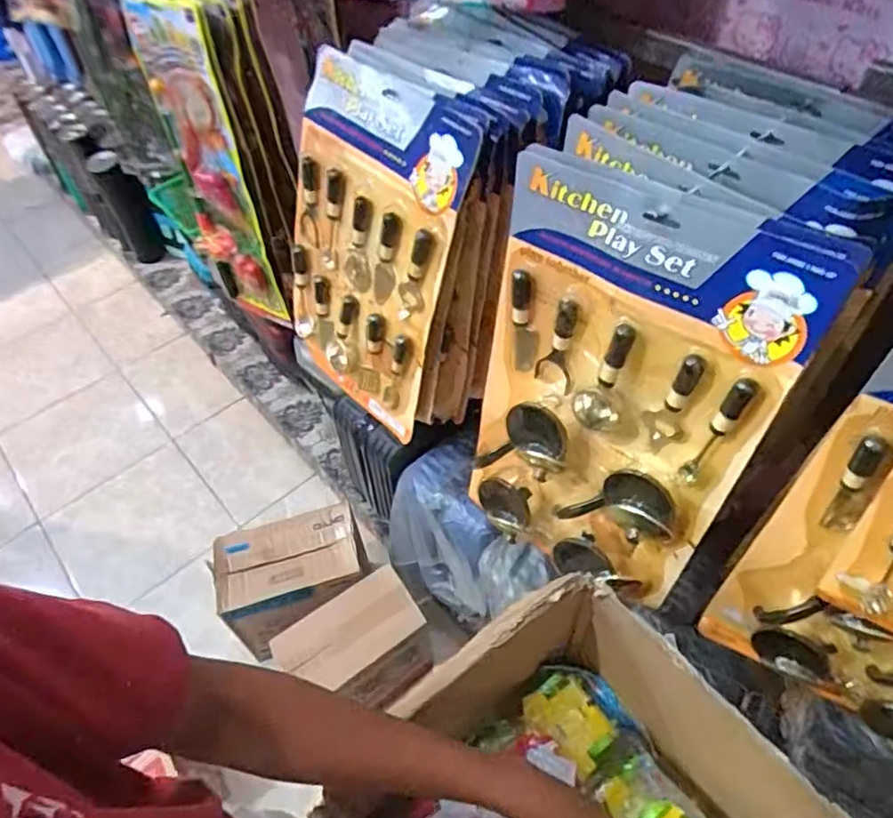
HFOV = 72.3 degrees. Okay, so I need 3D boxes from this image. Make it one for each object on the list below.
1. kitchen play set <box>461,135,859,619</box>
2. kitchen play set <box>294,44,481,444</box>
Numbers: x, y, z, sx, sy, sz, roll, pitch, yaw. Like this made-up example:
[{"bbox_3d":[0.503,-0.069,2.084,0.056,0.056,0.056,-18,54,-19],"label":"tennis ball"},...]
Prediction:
[{"bbox_3d":[0.154,0.011,0.620,0.273,0.452,0.046,31,49,26],"label":"kitchen play set"},{"bbox_3d":[-0.107,-0.187,0.775,0.041,0.410,0.270,-22,52,-39],"label":"kitchen play set"}]

